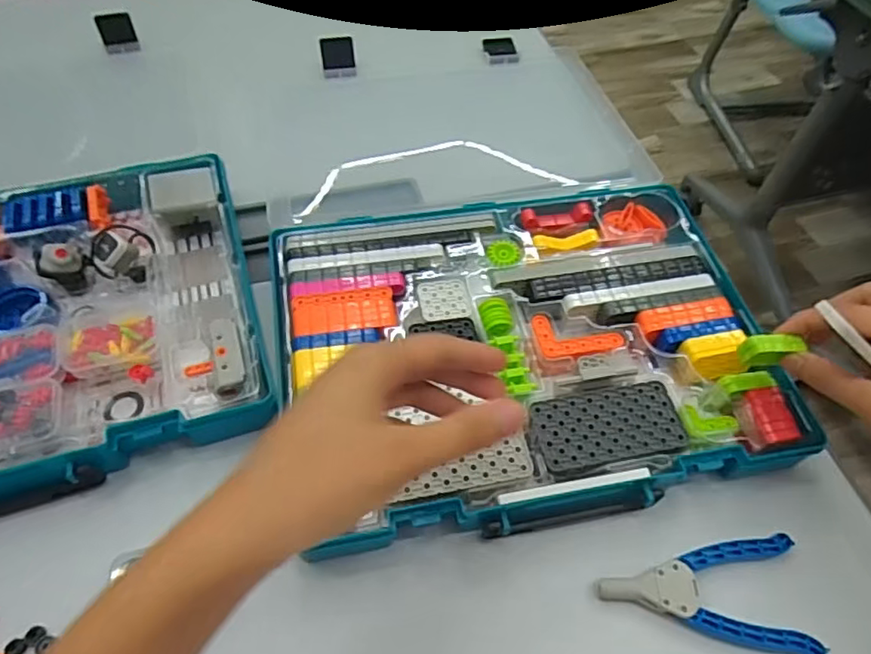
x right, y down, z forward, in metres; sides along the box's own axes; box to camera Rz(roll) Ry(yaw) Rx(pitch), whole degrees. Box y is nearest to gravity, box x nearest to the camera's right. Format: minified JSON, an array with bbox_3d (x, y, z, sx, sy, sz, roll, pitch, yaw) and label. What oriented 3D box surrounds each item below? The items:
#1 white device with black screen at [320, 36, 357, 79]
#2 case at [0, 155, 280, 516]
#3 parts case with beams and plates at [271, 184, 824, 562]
[{"bbox_3d":[-0.108,-0.302,0.656,0.037,0.026,0.038,-5,57,-7],"label":"white device with black screen"},{"bbox_3d":[-0.319,0.008,0.435,0.359,0.059,0.265,-16,59,-14],"label":"case"},{"bbox_3d":[0.065,0.009,0.444,0.344,0.042,0.266,-9,57,-9],"label":"parts case with beams and plates"}]

